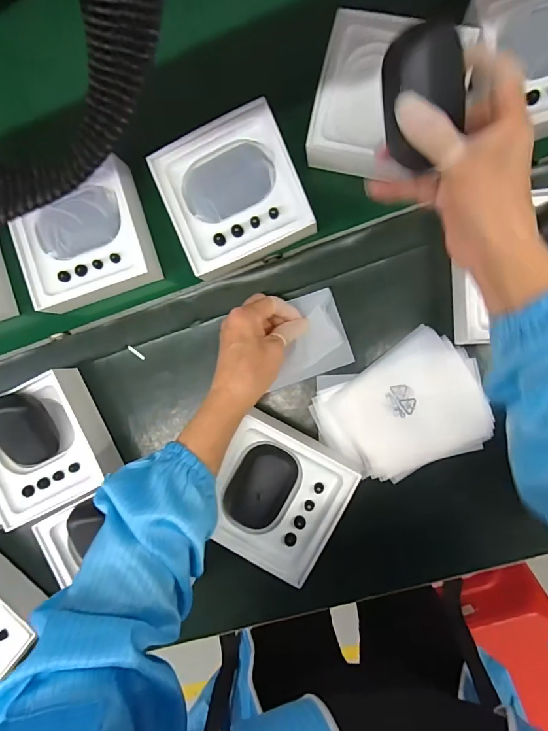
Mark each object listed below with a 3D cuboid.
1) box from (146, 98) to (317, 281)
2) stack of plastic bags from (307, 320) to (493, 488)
[{"bbox_3d":[-0.040,-0.180,0.444,0.142,0.042,0.145,-22,91,12],"label":"box"},{"bbox_3d":[0.134,0.049,0.446,0.168,0.010,0.130,-28,89,12],"label":"stack of plastic bags"}]

